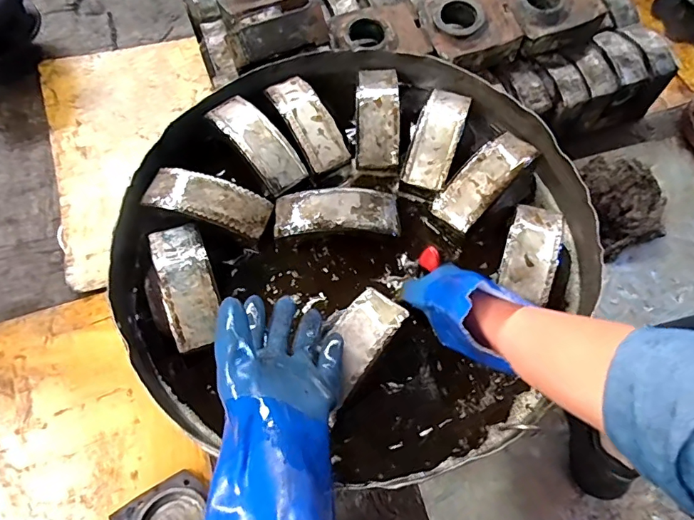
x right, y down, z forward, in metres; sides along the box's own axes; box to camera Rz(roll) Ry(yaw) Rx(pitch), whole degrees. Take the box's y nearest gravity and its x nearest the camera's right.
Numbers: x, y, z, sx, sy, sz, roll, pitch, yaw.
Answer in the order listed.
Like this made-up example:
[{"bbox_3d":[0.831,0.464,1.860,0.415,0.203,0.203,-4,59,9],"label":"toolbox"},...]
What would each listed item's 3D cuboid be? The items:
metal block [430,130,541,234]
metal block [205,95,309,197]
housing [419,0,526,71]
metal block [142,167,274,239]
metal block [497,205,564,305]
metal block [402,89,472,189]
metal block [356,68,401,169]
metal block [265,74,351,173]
[{"bbox_3d":[0.179,-0.106,0.589,0.160,0.035,0.061,-41,72,-17],"label":"metal block"},{"bbox_3d":[-0.123,-0.160,0.620,0.061,0.036,0.162,-36,71,-16],"label":"metal block"},{"bbox_3d":[0.249,-0.475,0.945,0.183,0.070,0.159,-18,67,-9],"label":"housing"},{"bbox_3d":[-0.178,-0.075,0.586,0.158,0.034,0.062,17,66,7],"label":"metal block"},{"bbox_3d":[0.218,-0.015,0.541,0.057,0.019,0.127,20,67,8],"label":"metal block"},{"bbox_3d":[0.123,-0.169,0.623,0.058,0.033,0.149,19,67,7],"label":"metal block"},{"bbox_3d":[0.044,-0.206,0.645,0.060,0.036,0.163,3,65,0],"label":"metal block"},{"bbox_3d":[-0.056,-0.193,0.642,0.059,0.035,0.157,-27,69,-13],"label":"metal block"}]

